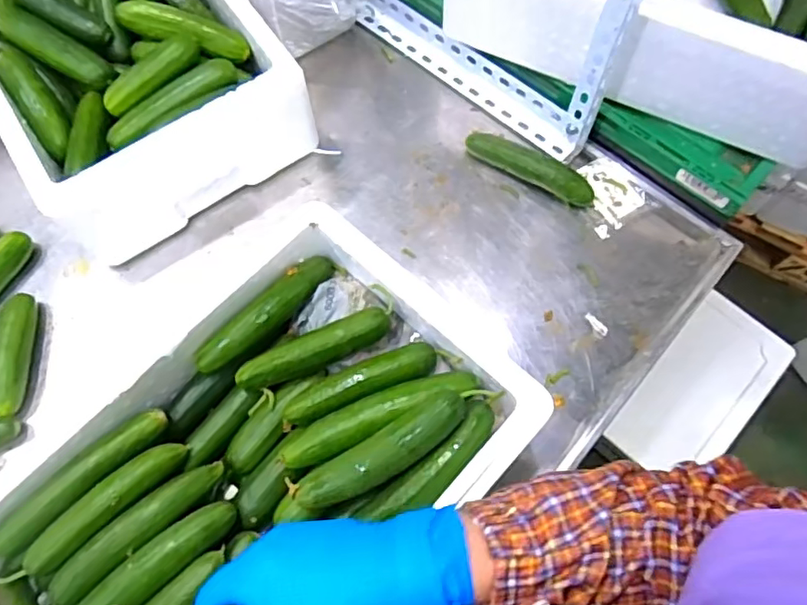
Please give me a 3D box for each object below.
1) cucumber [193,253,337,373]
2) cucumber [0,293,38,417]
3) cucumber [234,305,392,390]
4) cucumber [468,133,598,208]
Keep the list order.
[{"bbox_3d":[-0.119,0.009,0.515,0.030,0.037,0.146,38,73,14],"label":"cucumber"},{"bbox_3d":[-0.399,0.052,0.584,0.033,0.028,0.123,-6,68,-2],"label":"cucumber"},{"bbox_3d":[-0.075,0.041,0.492,0.139,0.036,0.034,-19,69,-7],"label":"cucumber"},{"bbox_3d":[0.139,-0.151,0.638,0.152,0.034,0.027,35,72,13],"label":"cucumber"}]

